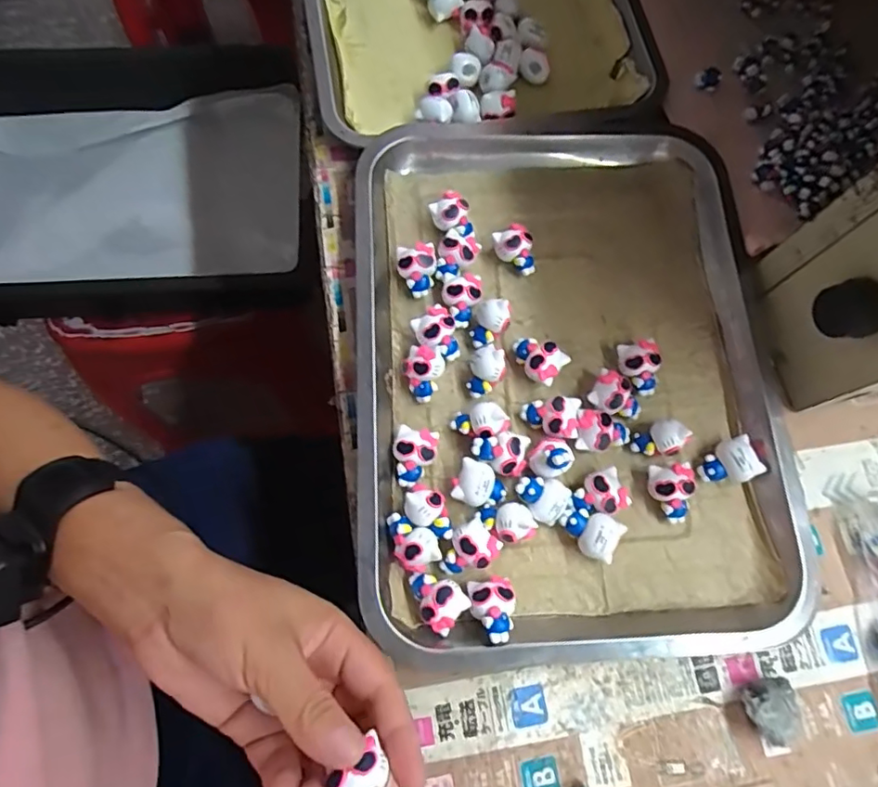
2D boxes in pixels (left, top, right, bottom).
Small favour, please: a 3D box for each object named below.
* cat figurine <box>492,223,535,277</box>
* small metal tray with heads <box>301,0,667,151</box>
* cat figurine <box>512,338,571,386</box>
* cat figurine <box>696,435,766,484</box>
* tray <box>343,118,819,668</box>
[{"bbox_3d":[0.052,-0.096,0.371,0.025,0.023,0.031,-12,75,-5],"label":"cat figurine"},{"bbox_3d":[0.023,-0.353,0.469,0.275,0.043,0.351,-9,75,-4],"label":"small metal tray with heads"},{"bbox_3d":[0.062,-0.022,0.348,0.034,0.022,0.024,37,76,8],"label":"cat figurine"},{"bbox_3d":[0.178,0.043,0.331,0.032,0.020,0.025,-24,76,-8],"label":"cat figurine"},{"bbox_3d":[0.078,-0.024,0.348,0.272,0.026,0.349,-2,74,-2],"label":"tray"}]

